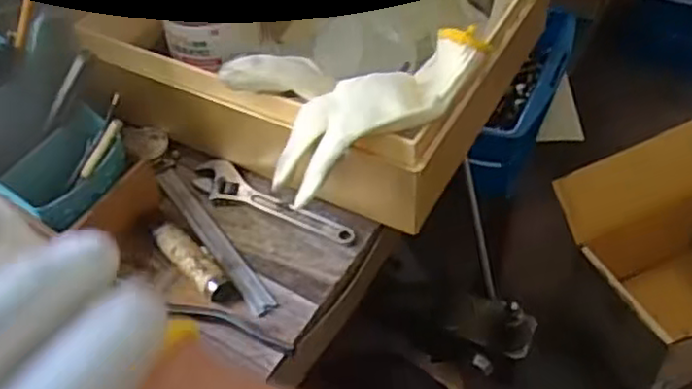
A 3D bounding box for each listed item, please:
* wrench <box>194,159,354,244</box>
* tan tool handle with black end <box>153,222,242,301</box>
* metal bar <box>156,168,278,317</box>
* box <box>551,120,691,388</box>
[{"bbox_3d":[-0.062,0.008,0.537,0.146,0.011,0.034,27,56,25],"label":"wrench"},{"bbox_3d":[-0.111,0.051,0.500,0.022,0.021,0.077,-38,56,-26],"label":"tan tool handle with black end"},{"bbox_3d":[-0.101,0.031,0.527,0.016,0.006,0.164,-29,53,-20],"label":"metal bar"},{"bbox_3d":[0.570,0.112,1.192,0.315,0.276,0.320,-21,51,-14],"label":"box"}]

